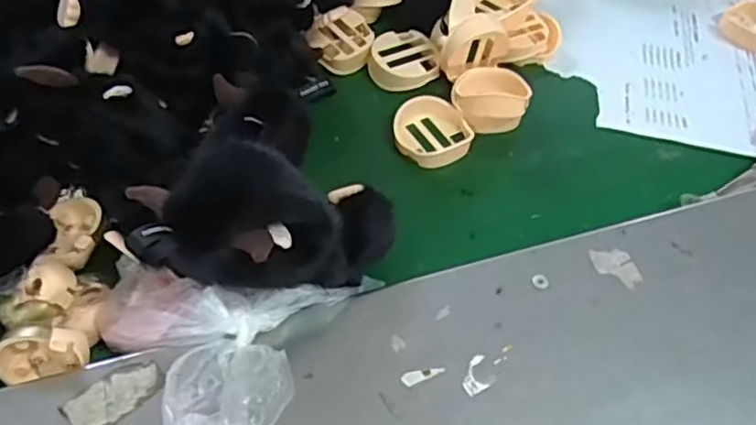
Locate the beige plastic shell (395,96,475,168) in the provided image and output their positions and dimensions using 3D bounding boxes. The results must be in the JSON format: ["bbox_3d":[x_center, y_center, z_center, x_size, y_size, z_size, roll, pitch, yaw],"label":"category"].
[{"bbox_3d":[0.039,-0.061,0.488,0.054,0.015,0.059,-31,60,-24],"label":"beige plastic shell"}]

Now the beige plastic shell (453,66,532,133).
[{"bbox_3d":[0.086,-0.086,0.507,0.055,0.025,0.049,6,52,1],"label":"beige plastic shell"}]

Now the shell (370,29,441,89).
[{"bbox_3d":[0.022,-0.122,0.533,0.057,0.021,0.054,2,52,-2],"label":"shell"}]

